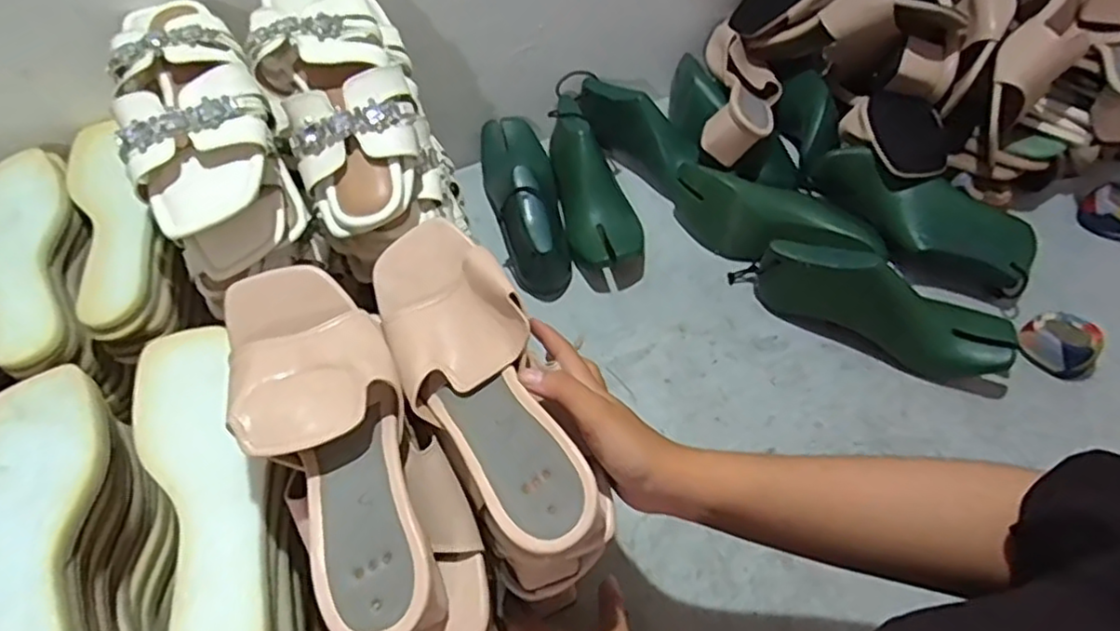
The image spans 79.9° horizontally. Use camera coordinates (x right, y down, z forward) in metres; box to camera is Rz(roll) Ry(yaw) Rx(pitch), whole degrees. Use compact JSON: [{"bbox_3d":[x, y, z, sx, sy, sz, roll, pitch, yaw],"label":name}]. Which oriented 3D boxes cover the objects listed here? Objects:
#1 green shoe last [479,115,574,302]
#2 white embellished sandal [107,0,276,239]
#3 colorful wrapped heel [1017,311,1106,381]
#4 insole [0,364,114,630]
[{"bbox_3d":[-0.041,-0.139,0.753,0.080,0.090,0.235,-12,56,-4],"label":"green shoe last"},{"bbox_3d":[-0.285,-0.166,0.509,0.108,0.048,0.234,-28,59,-14],"label":"white embellished sandal"},{"bbox_3d":[0.479,0.026,0.635,0.051,0.037,0.066,-27,58,-13],"label":"colorful wrapped heel"},{"bbox_3d":[-0.312,0.139,0.387,0.082,0.020,0.241,-18,57,-8],"label":"insole"}]

